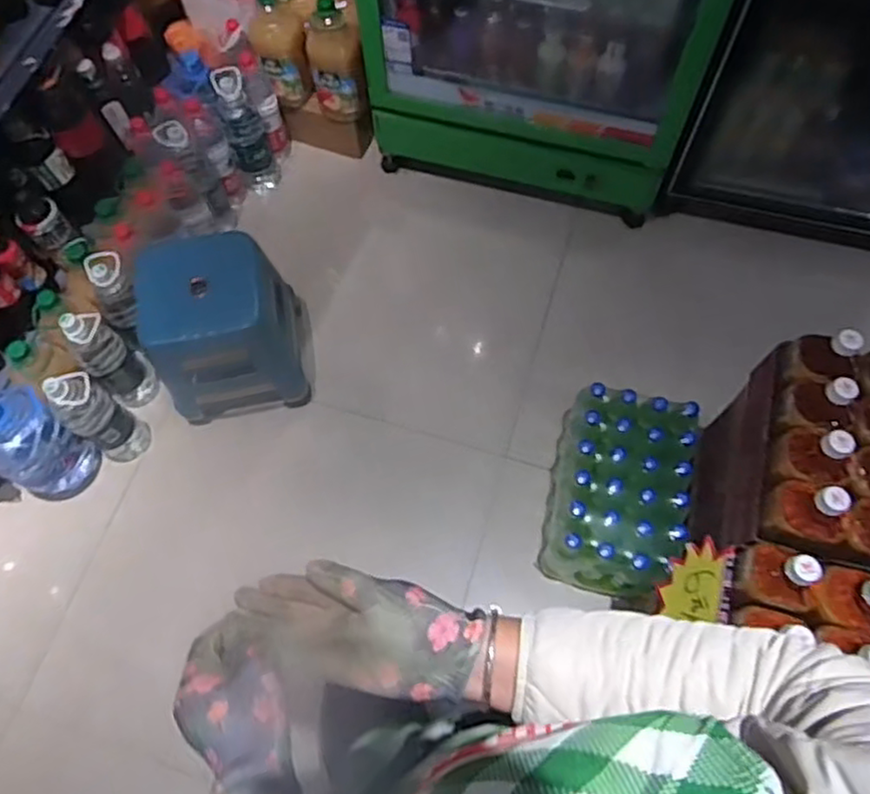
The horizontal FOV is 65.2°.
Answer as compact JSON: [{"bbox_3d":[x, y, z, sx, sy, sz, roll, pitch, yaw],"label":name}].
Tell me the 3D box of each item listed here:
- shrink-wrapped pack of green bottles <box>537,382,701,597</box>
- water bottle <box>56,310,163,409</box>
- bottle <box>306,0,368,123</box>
[{"bbox_3d":[0.359,0.193,1.359,0.243,0.227,0.371,15,68,8],"label":"shrink-wrapped pack of green bottles"},{"bbox_3d":[-0.702,-0.083,1.471,0.096,0.312,0.090,-1,67,1],"label":"water bottle"},{"bbox_3d":[-0.237,-0.800,1.634,0.124,0.250,0.138,-11,67,-3],"label":"bottle"}]

